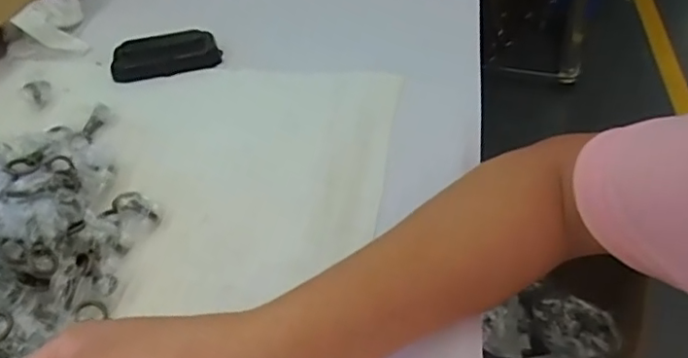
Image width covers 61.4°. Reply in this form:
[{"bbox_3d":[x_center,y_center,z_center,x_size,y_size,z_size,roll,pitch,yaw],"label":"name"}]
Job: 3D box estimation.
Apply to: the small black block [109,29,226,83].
[{"bbox_3d":[-0.179,-0.125,0.580,0.103,0.016,0.046,-17,47,-12],"label":"small black block"}]

